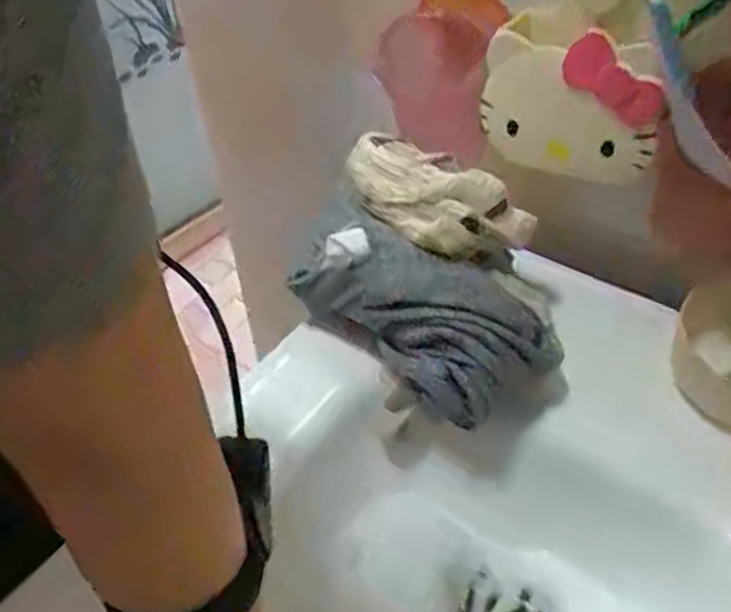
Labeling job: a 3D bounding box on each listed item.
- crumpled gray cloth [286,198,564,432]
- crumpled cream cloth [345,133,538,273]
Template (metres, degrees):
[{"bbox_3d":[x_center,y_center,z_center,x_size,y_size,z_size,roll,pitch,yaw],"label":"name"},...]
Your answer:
[{"bbox_3d":[0.031,0.004,0.503,0.201,0.091,0.074,28,52,27],"label":"crumpled gray cloth"},{"bbox_3d":[0.048,-0.082,0.504,0.077,0.042,0.128,-30,50,-26],"label":"crumpled cream cloth"}]

